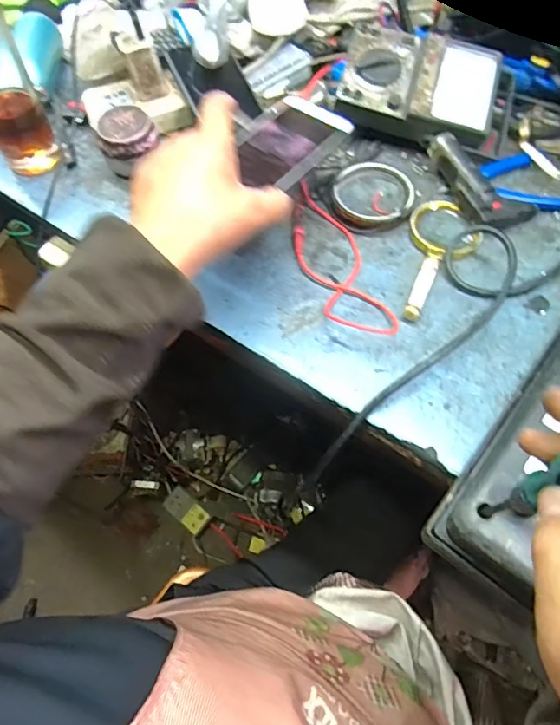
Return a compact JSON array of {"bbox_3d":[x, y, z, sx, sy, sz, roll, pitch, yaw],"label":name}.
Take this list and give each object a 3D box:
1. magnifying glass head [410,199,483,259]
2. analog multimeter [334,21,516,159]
[{"bbox_3d":[0.160,-0.131,0.498,0.061,0.015,0.067,0,60,0],"label":"magnifying glass head"},{"bbox_3d":[0.164,-0.302,0.552,0.189,0.058,0.118,14,61,8],"label":"analog multimeter"}]

